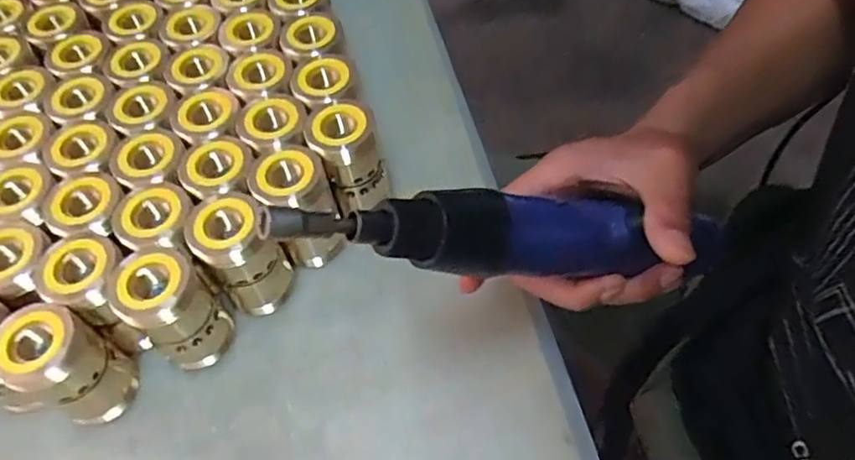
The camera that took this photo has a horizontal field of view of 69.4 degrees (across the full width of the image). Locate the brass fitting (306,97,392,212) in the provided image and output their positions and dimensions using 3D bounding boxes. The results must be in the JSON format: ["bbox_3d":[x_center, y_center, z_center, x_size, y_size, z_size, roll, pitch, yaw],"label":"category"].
[{"bbox_3d":[-0.049,-0.043,0.376,0.037,0.064,0.041,-26,61,-13],"label":"brass fitting"}]

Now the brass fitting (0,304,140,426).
[{"bbox_3d":[-0.185,0.072,0.320,0.038,0.073,0.040,-1,59,2],"label":"brass fitting"}]

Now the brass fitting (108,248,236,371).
[{"bbox_3d":[-0.136,0.044,0.335,0.039,0.072,0.042,-1,59,2],"label":"brass fitting"}]

